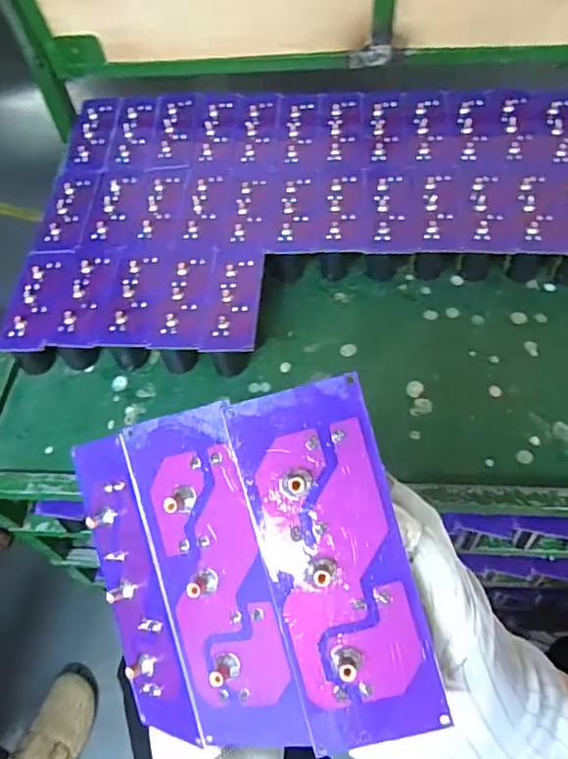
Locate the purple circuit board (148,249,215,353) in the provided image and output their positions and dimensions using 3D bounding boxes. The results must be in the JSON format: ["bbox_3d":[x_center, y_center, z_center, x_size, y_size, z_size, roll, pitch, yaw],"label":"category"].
[{"bbox_3d":[-0.105,-0.089,0.596,0.052,0.006,0.136,0,58,4],"label":"purple circuit board"}]

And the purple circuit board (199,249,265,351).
[{"bbox_3d":[-0.053,-0.084,0.587,0.055,0.005,0.132,1,57,5],"label":"purple circuit board"}]

